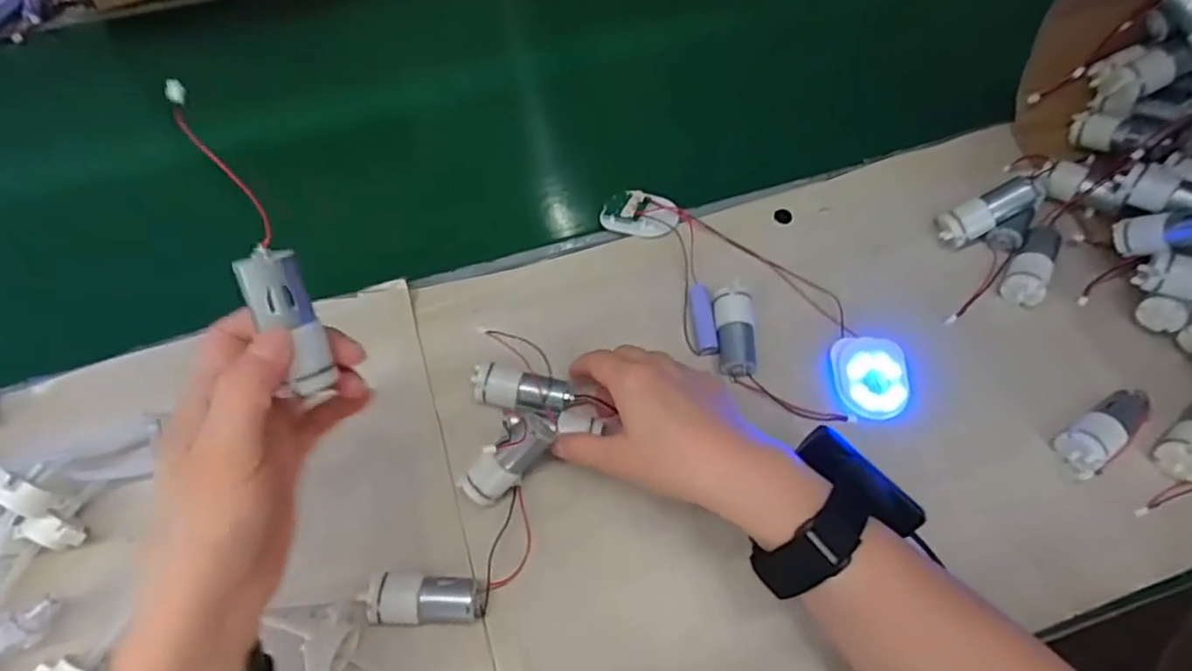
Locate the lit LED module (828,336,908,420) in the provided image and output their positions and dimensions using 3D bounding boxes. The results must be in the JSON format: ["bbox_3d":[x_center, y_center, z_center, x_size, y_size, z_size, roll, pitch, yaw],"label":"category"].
[{"bbox_3d":[0.184,0.027,0.428,0.049,0.007,0.055,2,62,0],"label":"lit LED module"}]

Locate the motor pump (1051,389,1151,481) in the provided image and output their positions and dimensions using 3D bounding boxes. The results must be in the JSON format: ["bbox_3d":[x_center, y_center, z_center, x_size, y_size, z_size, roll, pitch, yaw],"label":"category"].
[{"bbox_3d":[0.317,0.058,0.397,0.068,0.020,0.026,-31,67,-16],"label":"motor pump"}]

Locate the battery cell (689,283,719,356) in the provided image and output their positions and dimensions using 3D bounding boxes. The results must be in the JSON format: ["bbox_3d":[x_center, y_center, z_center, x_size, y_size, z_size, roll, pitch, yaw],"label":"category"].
[{"bbox_3d":[0.074,-0.011,0.451,0.015,0.014,0.051,-5,66,-3],"label":"battery cell"}]

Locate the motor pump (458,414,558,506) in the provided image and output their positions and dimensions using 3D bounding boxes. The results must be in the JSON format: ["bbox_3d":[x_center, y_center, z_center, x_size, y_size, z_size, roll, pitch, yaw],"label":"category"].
[{"bbox_3d":[-0.051,0.075,0.387,0.062,0.028,0.022,-43,68,5],"label":"motor pump"}]

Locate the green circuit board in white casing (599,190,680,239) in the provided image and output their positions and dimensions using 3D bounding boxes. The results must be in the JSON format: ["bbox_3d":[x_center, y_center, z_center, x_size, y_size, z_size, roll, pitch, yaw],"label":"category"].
[{"bbox_3d":[0.035,-0.095,0.496,0.058,0.008,0.042,24,64,11],"label":"green circuit board in white casing"}]

